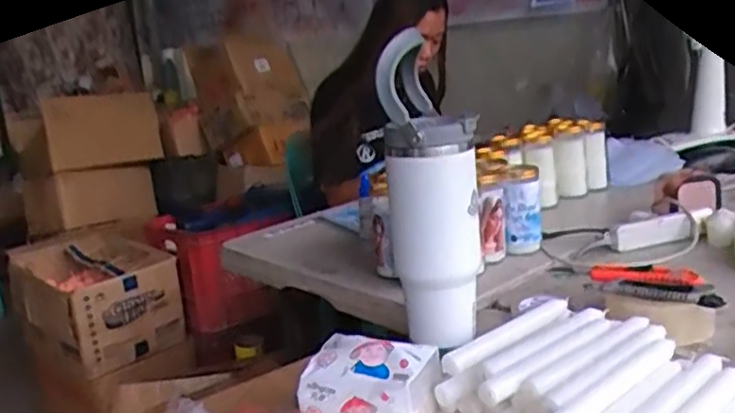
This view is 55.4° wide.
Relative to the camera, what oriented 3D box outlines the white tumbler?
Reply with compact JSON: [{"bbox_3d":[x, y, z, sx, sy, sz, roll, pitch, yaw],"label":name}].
[{"bbox_3d":[0.077,-0.011,0.785,0.096,0.327,0.114,-1,14,18],"label":"white tumbler"}]

